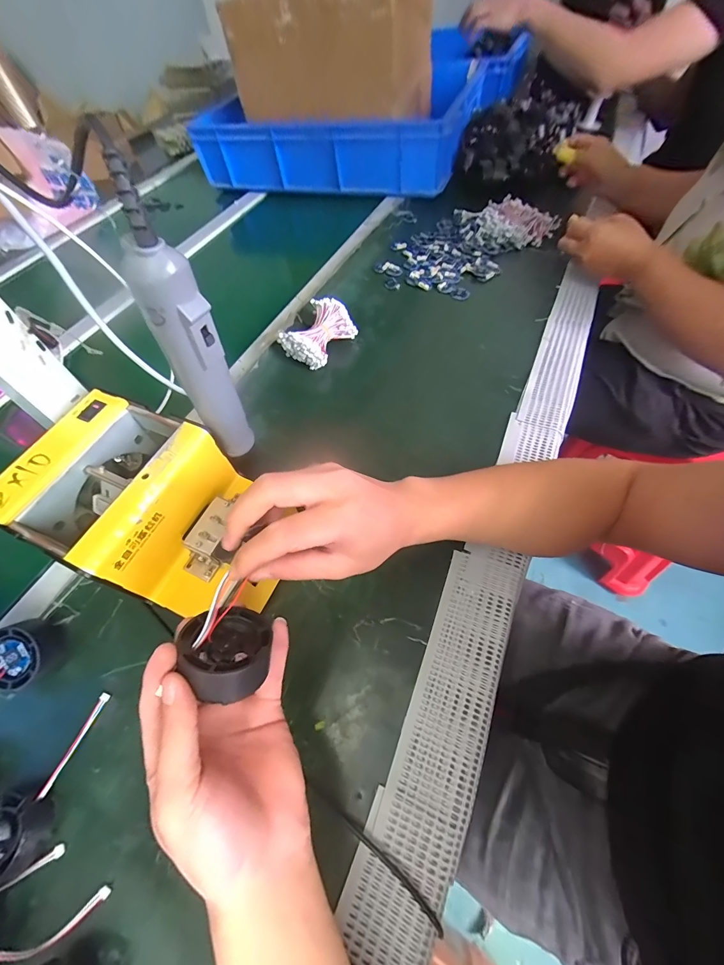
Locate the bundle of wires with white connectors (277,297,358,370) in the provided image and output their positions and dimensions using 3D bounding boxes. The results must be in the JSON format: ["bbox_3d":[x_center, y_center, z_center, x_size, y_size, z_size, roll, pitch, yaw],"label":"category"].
[{"bbox_3d":[-0.064,-0.215,0.524,0.074,0.048,0.091,27,64,19],"label":"bundle of wires with white connectors"}]

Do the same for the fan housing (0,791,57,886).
[{"bbox_3d":[-0.260,0.253,0.261,0.055,0.026,0.048,2,58,7],"label":"fan housing"}]

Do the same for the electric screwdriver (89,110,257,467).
[{"bbox_3d":[-0.107,-0.084,0.232,0.030,0.191,0.026,24,63,19],"label":"electric screwdriver"}]

